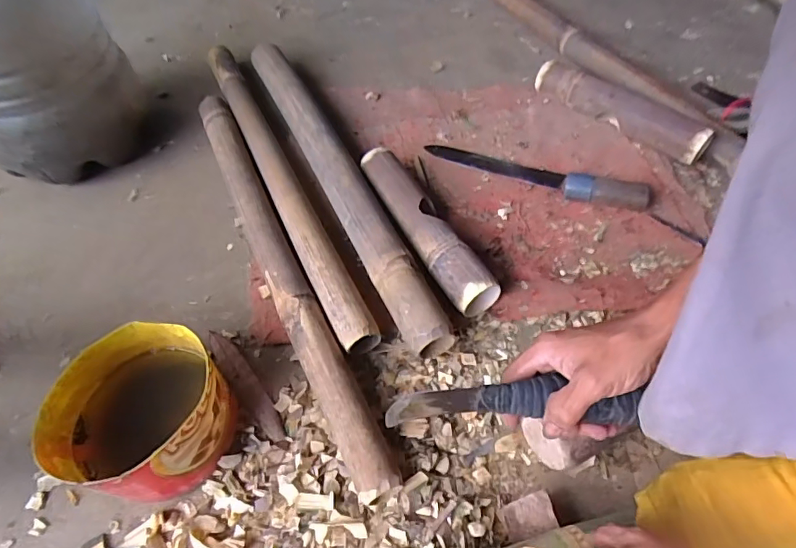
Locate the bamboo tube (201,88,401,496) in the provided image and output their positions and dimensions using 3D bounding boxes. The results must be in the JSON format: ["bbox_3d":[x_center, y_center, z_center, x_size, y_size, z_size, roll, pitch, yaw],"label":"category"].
[{"bbox_3d":[-0.158,-0.029,0.637,0.052,0.051,0.653,-23,58,-13],"label":"bamboo tube"}]

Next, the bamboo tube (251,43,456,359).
[{"bbox_3d":[-0.097,-0.159,0.717,0.061,0.065,0.658,-22,58,-13],"label":"bamboo tube"}]

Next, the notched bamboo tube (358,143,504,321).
[{"bbox_3d":[0.031,-0.062,0.645,0.058,0.060,0.274,-26,59,-15],"label":"notched bamboo tube"}]

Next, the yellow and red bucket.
[{"bbox_3d":[-0.252,0.141,0.495,0.153,0.095,0.149,-1,56,1],"label":"yellow and red bucket"}]

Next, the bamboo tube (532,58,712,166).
[{"bbox_3d":[0.345,-0.257,0.782,0.052,0.063,0.279,-39,63,-22],"label":"bamboo tube"}]

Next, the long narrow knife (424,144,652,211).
[{"bbox_3d":[0.193,-0.153,0.720,0.328,0.037,0.055,19,59,14],"label":"long narrow knife"}]

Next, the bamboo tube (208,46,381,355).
[{"bbox_3d":[-0.175,-0.155,0.720,0.054,0.056,0.649,-23,58,-13],"label":"bamboo tube"}]

